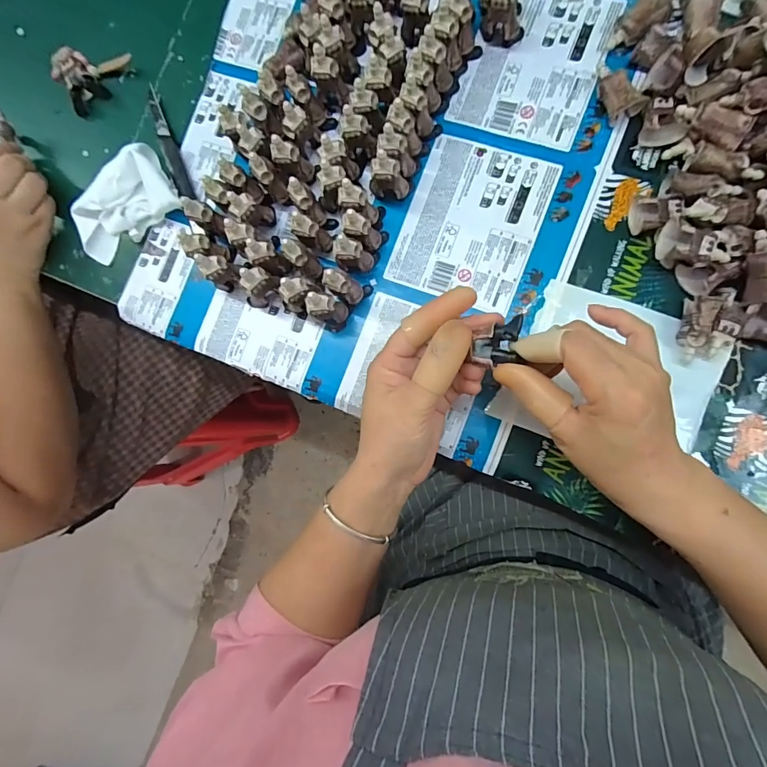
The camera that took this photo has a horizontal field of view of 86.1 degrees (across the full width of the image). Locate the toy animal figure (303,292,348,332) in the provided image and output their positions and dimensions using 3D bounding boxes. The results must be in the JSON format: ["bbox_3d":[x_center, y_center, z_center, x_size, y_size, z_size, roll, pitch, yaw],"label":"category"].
[{"bbox_3d":[-0.045,-0.058,0.330,0.020,0.058,0.024,37,93,9],"label":"toy animal figure"}]

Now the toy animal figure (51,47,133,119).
[{"bbox_3d":[-0.287,-0.310,0.403,0.072,0.022,0.050,-33,82,6],"label":"toy animal figure"}]

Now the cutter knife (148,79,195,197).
[{"bbox_3d":[-0.207,-0.230,0.393,0.015,0.010,0.122,-23,84,7],"label":"cutter knife"}]

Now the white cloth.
[{"bbox_3d":[-0.247,-0.166,0.383,0.105,0.032,0.062,-33,82,6],"label":"white cloth"}]

